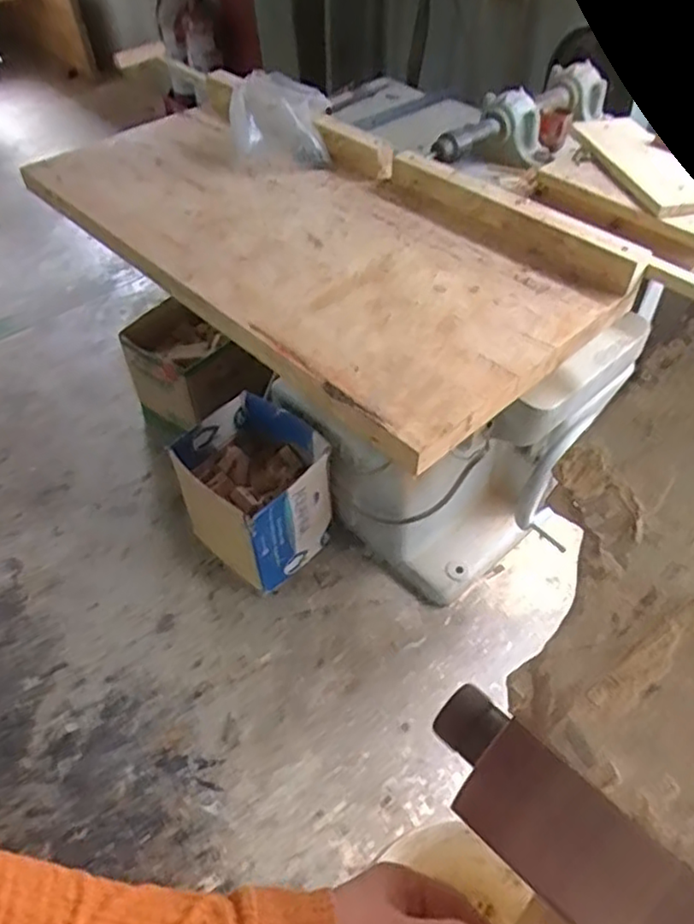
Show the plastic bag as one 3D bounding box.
[{"bbox_3d":[-0.118,-0.589,1.158,0.172,0.117,0.092,-1,48,0],"label":"plastic bag"}]

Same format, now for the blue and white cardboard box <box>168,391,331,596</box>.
[{"bbox_3d":[-0.198,0.068,1.531,0.291,0.303,0.279,33,57,26],"label":"blue and white cardboard box"}]

